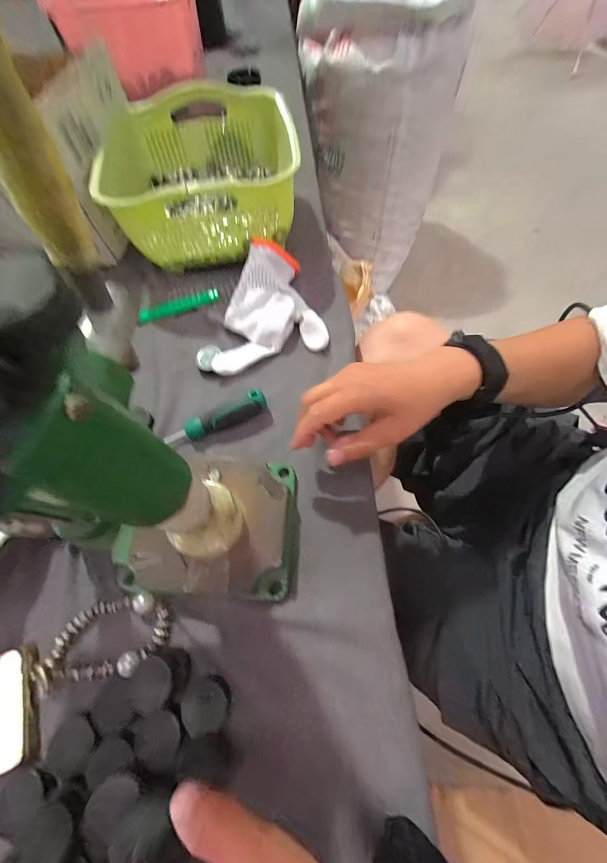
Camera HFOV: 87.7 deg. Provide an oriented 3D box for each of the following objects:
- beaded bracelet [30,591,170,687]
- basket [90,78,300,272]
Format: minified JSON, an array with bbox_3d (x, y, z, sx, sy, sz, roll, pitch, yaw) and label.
[{"bbox_3d":[-0.160,0.165,0.250,0.103,0.009,0.052,-13,66,-3],"label":"beaded bracelet"},{"bbox_3d":[-0.134,-0.336,0.426,0.234,0.110,0.245,-11,66,-3],"label":"basket"}]

